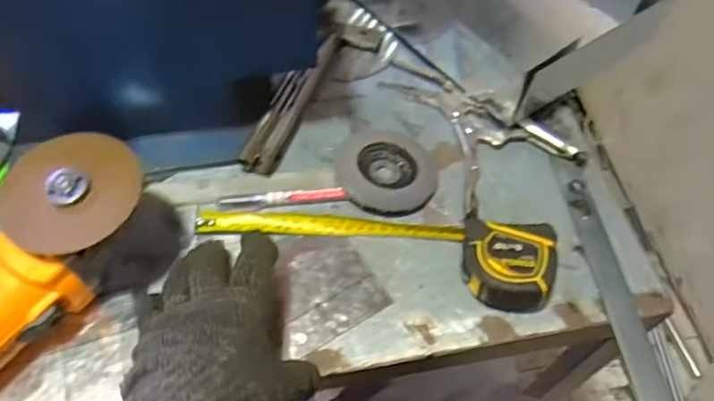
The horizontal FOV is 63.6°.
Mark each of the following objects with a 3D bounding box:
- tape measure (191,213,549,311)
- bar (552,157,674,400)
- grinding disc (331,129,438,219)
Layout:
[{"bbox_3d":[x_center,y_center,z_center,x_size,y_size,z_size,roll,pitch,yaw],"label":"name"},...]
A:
[{"bbox_3d":[0.015,0.023,0.481,0.299,0.039,0.078,15,61,7],"label":"tape measure"},{"bbox_3d":[0.211,0.058,0.489,0.025,0.010,0.224,-6,61,-3],"label":"bar"},{"bbox_3d":[0.028,-0.030,0.530,0.092,0.018,0.096,0,61,0],"label":"grinding disc"}]

